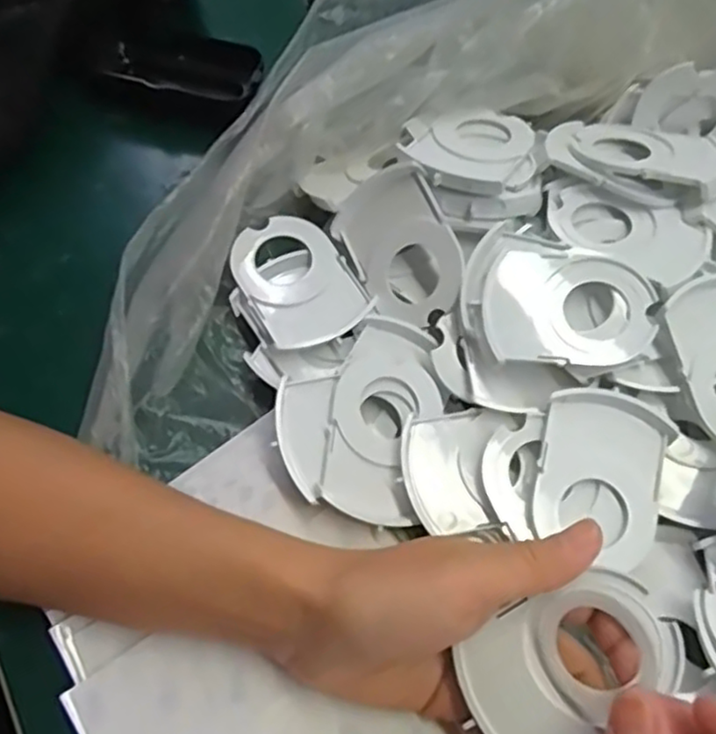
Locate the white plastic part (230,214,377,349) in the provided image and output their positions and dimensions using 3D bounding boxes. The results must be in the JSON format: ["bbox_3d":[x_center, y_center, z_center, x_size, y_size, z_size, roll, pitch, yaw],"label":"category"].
[{"bbox_3d":[-0.031,-0.045,0.352,0.055,0.008,0.076,-27,67,-16],"label":"white plastic part"}]

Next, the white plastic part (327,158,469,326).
[{"bbox_3d":[0.020,-0.059,0.344,0.055,0.013,0.078,-34,78,31],"label":"white plastic part"}]

